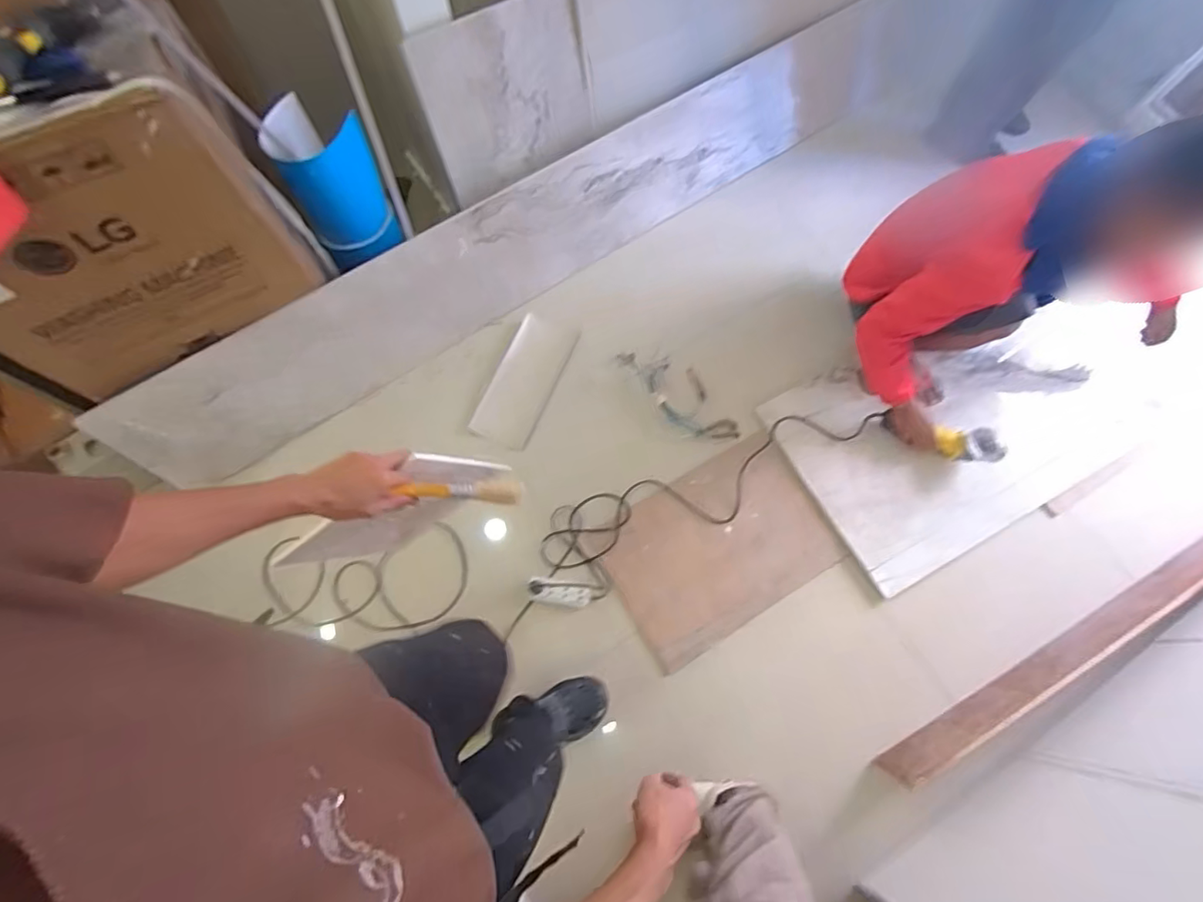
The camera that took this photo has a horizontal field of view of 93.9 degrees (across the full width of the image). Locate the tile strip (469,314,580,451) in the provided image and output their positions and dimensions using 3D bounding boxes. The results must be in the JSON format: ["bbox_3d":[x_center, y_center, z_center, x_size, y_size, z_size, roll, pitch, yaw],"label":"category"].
[{"bbox_3d":[-0.217,-0.204,1.591,0.175,0.008,0.390,21,73,9],"label":"tile strip"}]

